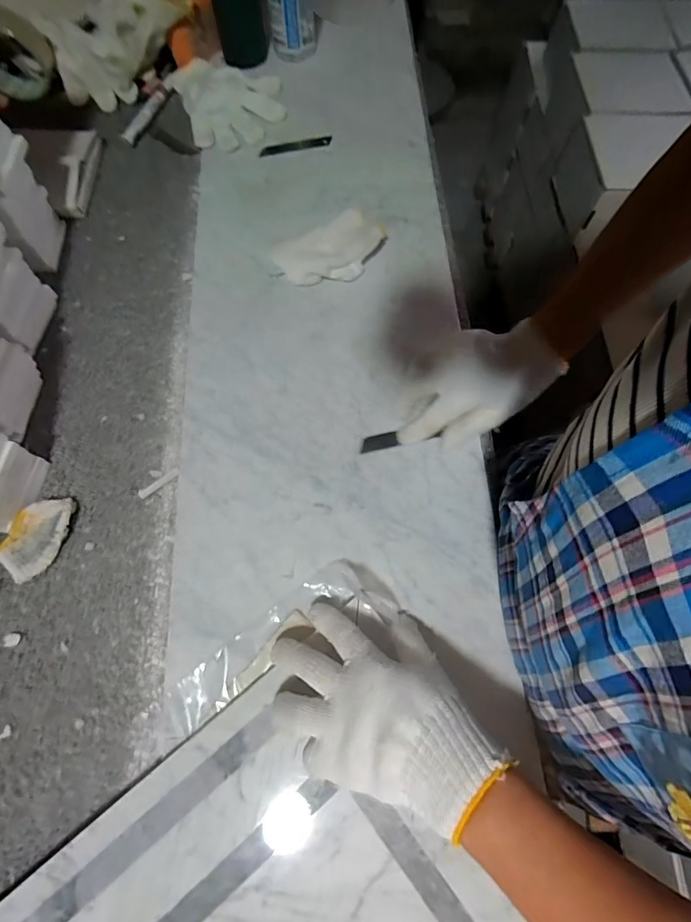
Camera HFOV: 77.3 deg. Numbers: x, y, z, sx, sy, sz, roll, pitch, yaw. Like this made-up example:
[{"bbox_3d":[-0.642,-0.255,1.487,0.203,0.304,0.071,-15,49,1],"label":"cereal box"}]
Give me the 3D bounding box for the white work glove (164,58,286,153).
[{"bbox_3d":[-0.163,-0.510,0.602,0.135,0.023,0.179,-24,71,-8],"label":"white work glove"}]

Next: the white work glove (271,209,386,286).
[{"bbox_3d":[-0.017,-0.242,0.495,0.130,0.042,0.065,-15,70,-5],"label":"white work glove"}]

